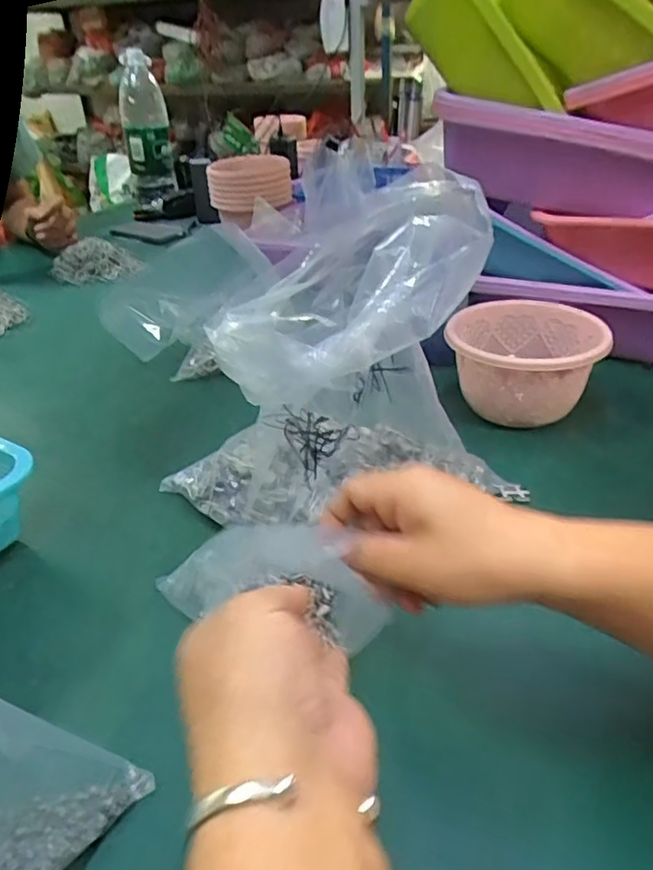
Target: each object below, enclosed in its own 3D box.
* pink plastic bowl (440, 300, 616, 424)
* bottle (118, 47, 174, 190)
[{"bbox_3d":[0.198,-0.068,0.611,0.144,0.083,0.139,-2,33,1],"label":"pink plastic bowl"},{"bbox_3d":[-0.420,-0.711,1.413,0.102,0.304,0.116,-10,33,-11],"label":"bottle"}]

